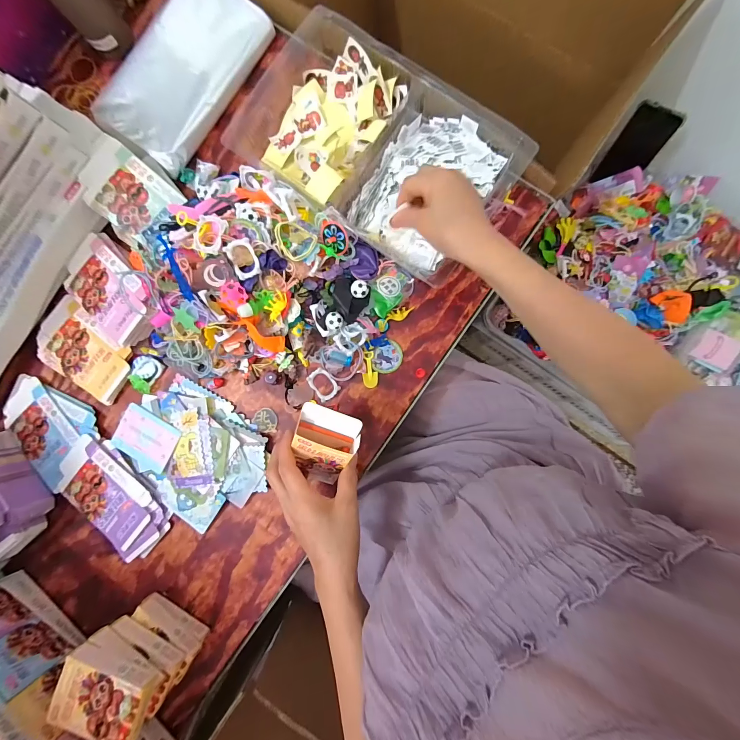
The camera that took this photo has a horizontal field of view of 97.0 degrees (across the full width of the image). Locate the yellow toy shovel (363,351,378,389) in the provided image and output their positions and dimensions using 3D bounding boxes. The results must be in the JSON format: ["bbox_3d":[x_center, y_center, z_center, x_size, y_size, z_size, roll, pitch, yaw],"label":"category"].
[{"bbox_3d":[0.000,-0.001,0.434,0.019,0.006,0.048,-5,88,3],"label":"yellow toy shovel"}]

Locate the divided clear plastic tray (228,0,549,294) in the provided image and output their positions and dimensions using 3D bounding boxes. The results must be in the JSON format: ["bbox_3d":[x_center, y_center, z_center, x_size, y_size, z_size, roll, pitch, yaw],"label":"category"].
[{"bbox_3d":[-0.004,-0.291,0.420,0.362,0.053,0.209,36,90,4],"label":"divided clear plastic tray"}]

